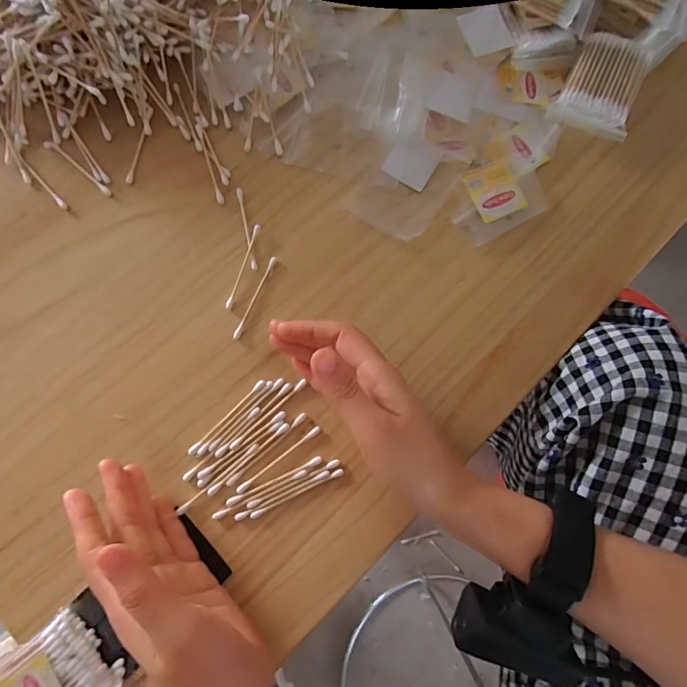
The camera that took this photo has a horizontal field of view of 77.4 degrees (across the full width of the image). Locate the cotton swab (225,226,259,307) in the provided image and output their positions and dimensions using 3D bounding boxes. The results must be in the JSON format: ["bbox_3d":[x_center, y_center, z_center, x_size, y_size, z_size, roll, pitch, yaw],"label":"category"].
[{"bbox_3d":[-0.075,-0.059,0.321,0.005,0.005,0.069,17,76,2],"label":"cotton swab"}]

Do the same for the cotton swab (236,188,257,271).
[{"bbox_3d":[-0.075,-0.089,0.329,0.005,0.004,0.068,-12,76,-5],"label":"cotton swab"}]

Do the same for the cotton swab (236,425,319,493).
[{"bbox_3d":[-0.044,0.080,0.296,0.069,0.004,0.006,-36,80,-10],"label":"cotton swab"}]

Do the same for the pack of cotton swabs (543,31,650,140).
[{"bbox_3d":[0.219,-0.221,0.367,0.062,0.022,0.085,21,78,3],"label":"pack of cotton swabs"}]

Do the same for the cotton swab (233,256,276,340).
[{"bbox_3d":[-0.066,-0.035,0.319,0.005,0.004,0.068,22,76,4],"label":"cotton swab"}]

